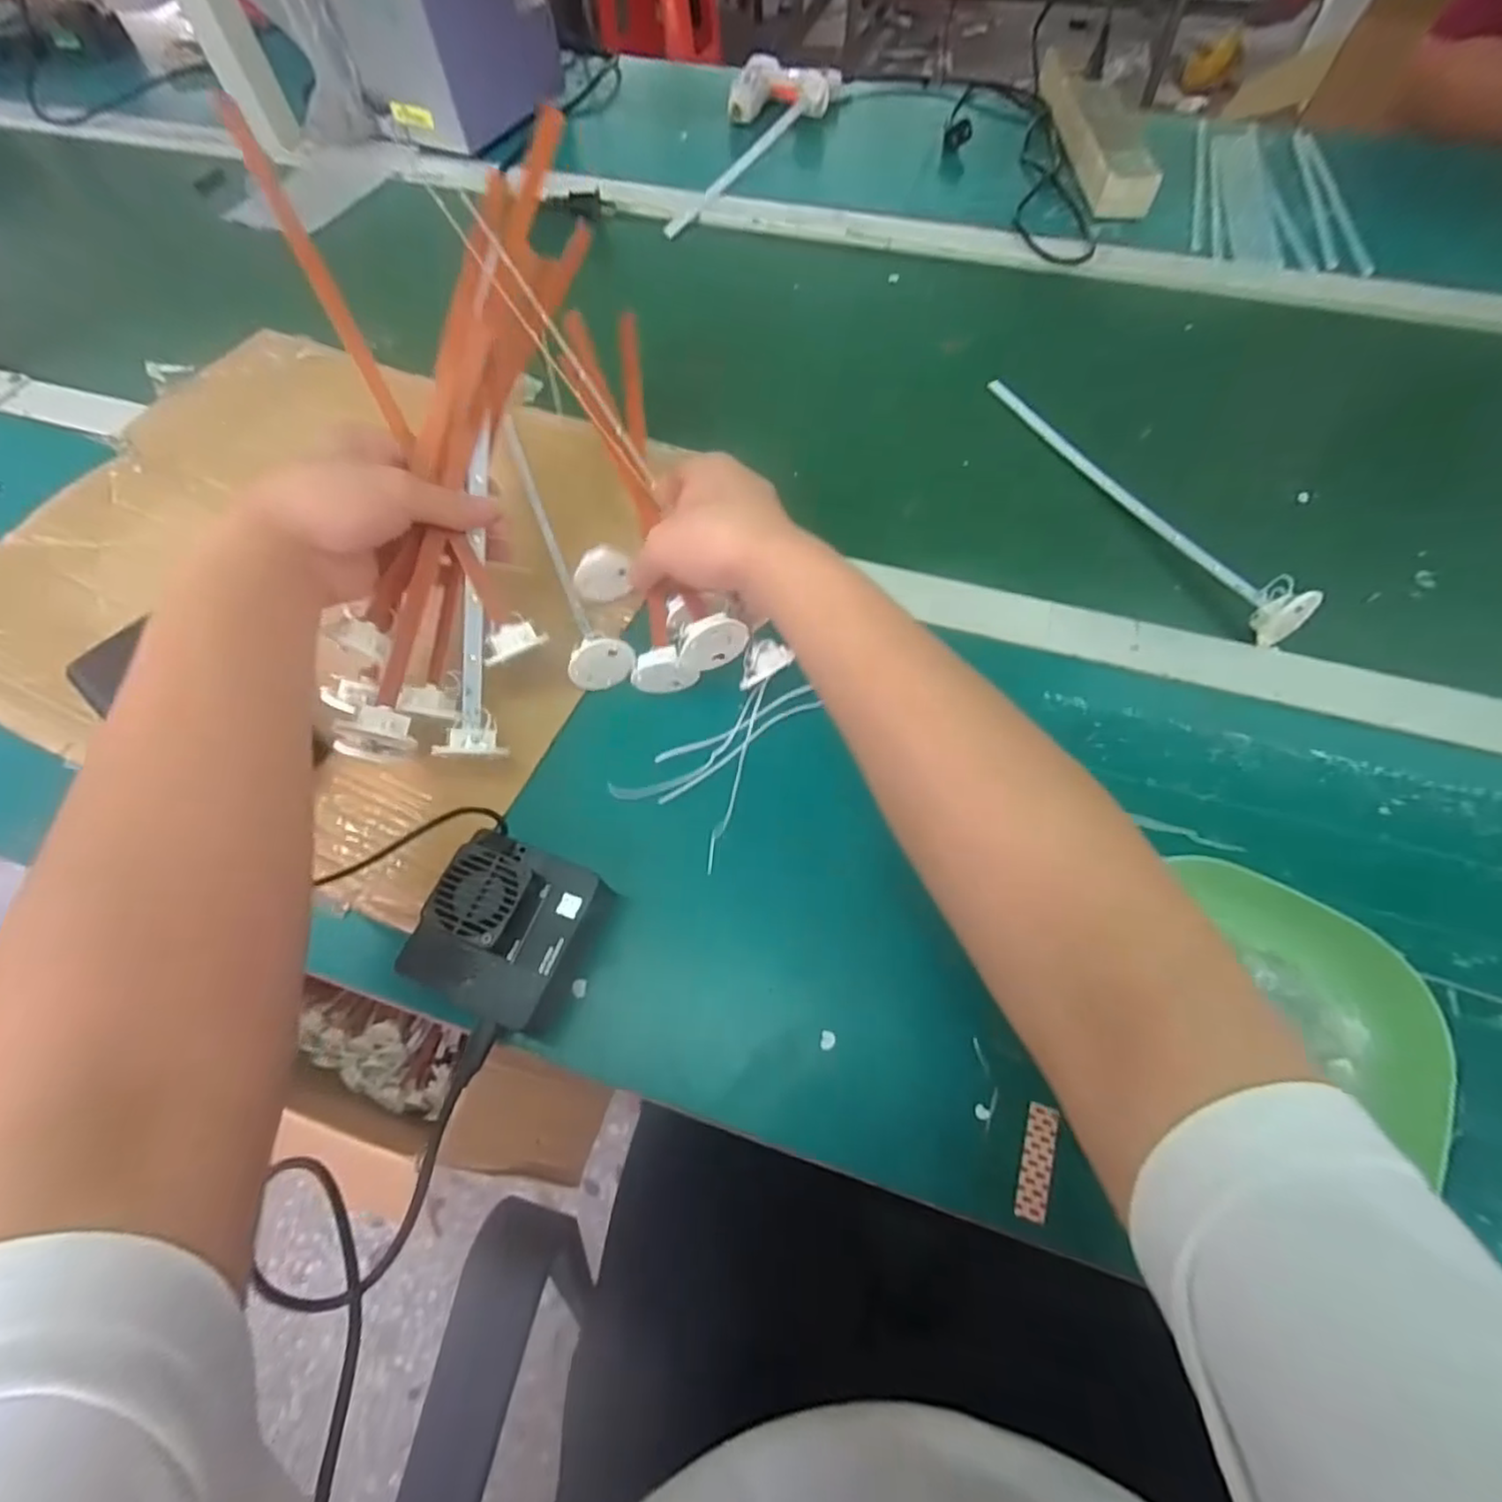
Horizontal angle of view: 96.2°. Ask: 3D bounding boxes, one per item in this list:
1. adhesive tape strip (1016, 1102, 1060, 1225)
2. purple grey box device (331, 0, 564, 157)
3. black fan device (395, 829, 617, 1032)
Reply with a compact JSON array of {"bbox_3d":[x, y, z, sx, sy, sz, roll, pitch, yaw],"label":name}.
[{"bbox_3d":[0.124,0.178,0.292,0.012,0.006,0.044,16,63,10],"label":"adhesive tape strip"},{"bbox_3d":[-0.313,-0.750,0.708,0.123,0.143,0.192,23,65,13],"label":"purple grey box device"},{"bbox_3d":[-0.115,0.085,0.321,0.076,0.040,0.078,20,63,12],"label":"black fan device"}]

